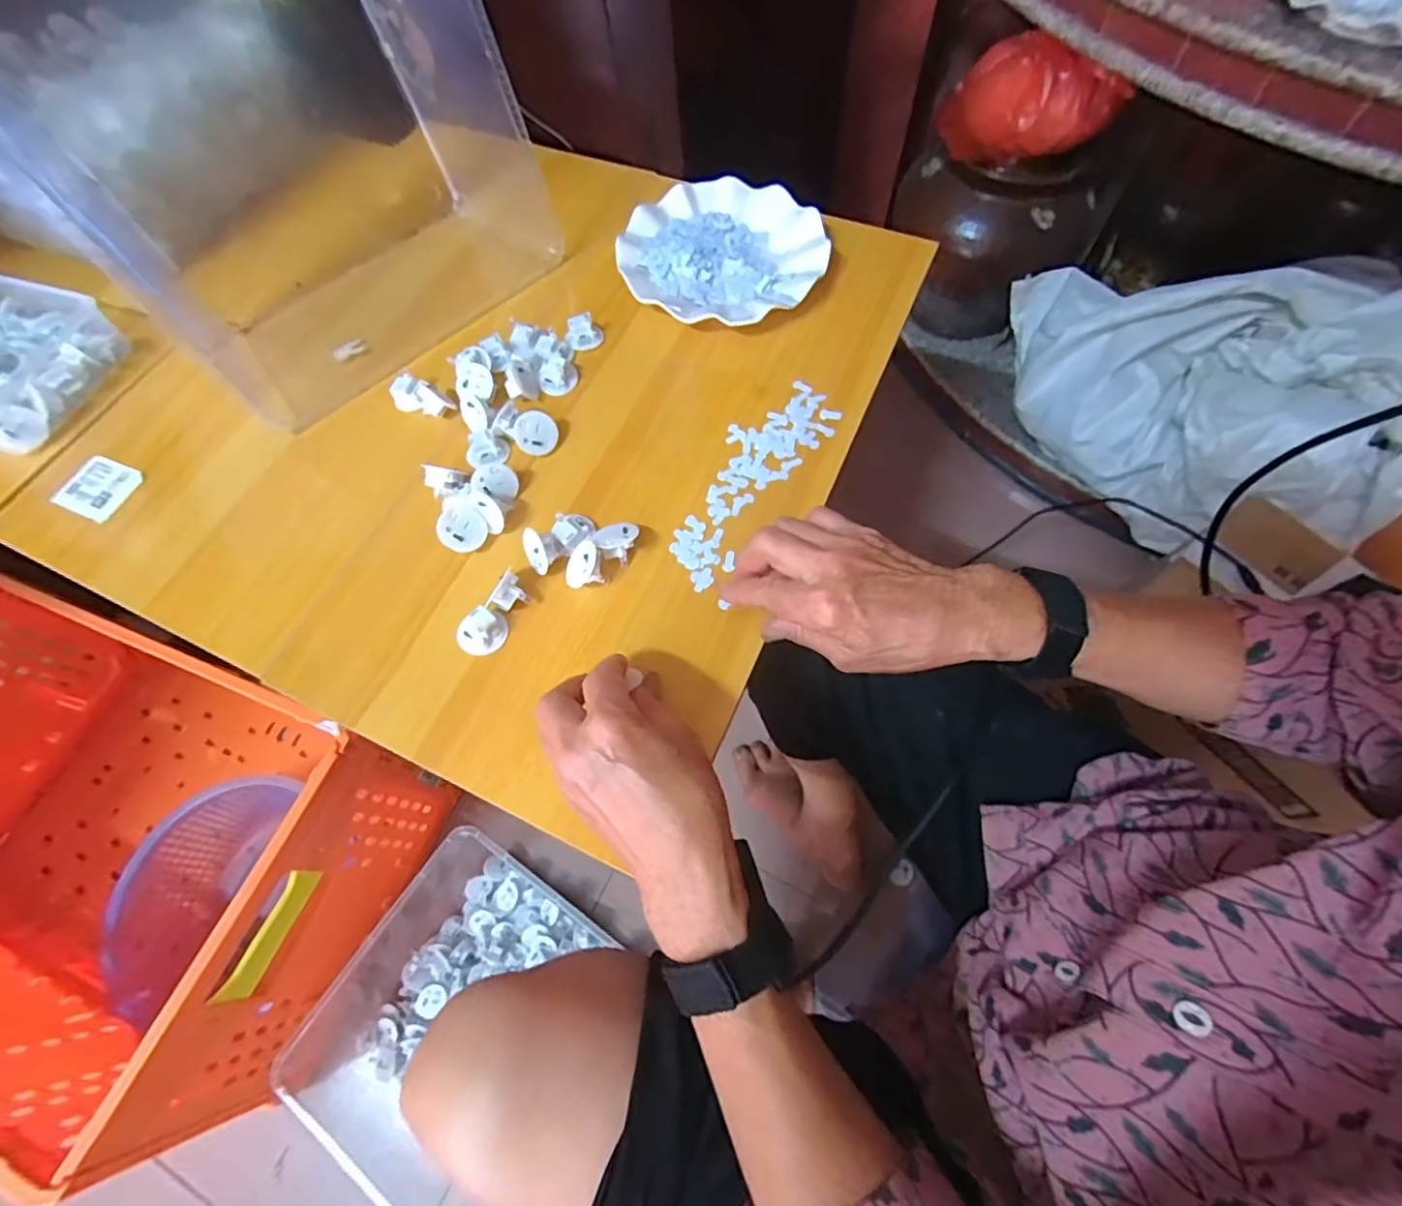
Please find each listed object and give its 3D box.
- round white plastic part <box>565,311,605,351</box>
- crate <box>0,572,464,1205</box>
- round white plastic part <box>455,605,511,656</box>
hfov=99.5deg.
[{"bbox_3d":[-0.101,-0.233,0.510,0.032,0.021,0.021,-16,66,-5],"label":"round white plastic part"},{"bbox_3d":[-0.691,0.270,0.706,0.623,0.291,0.383,17,67,10],"label":"crate"},{"bbox_3d":[-0.145,0.019,0.393,0.032,0.016,0.025,-36,69,-13],"label":"round white plastic part"}]

